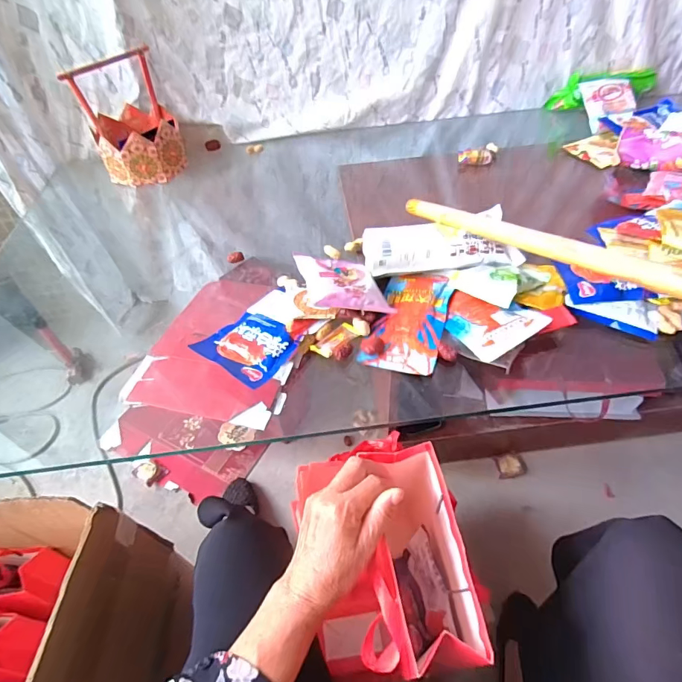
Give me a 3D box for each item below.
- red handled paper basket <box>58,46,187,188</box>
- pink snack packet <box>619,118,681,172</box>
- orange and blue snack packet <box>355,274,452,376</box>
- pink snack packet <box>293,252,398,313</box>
[{"bbox_3d":[-0.425,-0.446,0.864,0.157,0.199,0.169,-23,50,-13],"label":"red handled paper basket"},{"bbox_3d":[0.579,-0.329,0.740,0.035,0.073,0.173,-17,41,-43],"label":"pink snack packet"},{"bbox_3d":[0.095,-0.034,0.579,0.093,0.019,0.178,12,51,16],"label":"orange and blue snack packet"},{"bbox_3d":[0.003,-0.084,0.593,0.120,0.026,0.120,2,39,-30],"label":"pink snack packet"}]

